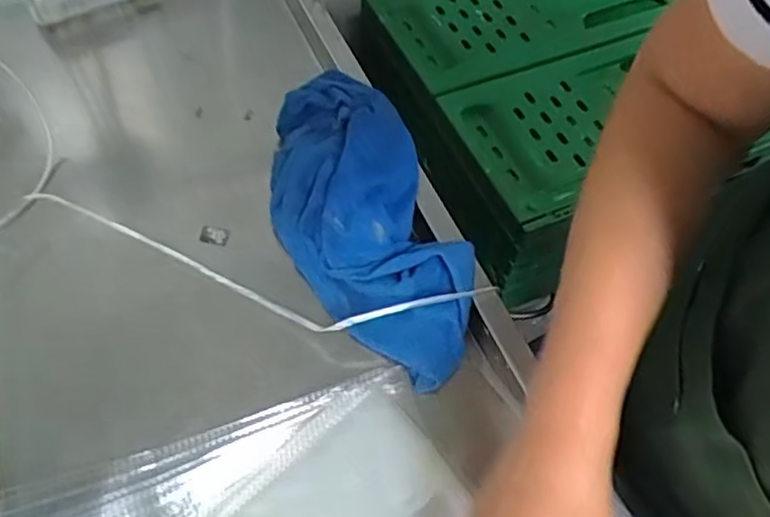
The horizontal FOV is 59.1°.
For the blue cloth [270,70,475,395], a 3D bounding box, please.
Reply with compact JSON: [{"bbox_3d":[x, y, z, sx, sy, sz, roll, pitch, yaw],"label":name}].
[{"bbox_3d":[-0.020,-0.037,0.582,0.130,0.053,0.295,-20,62,-14],"label":"blue cloth"}]

